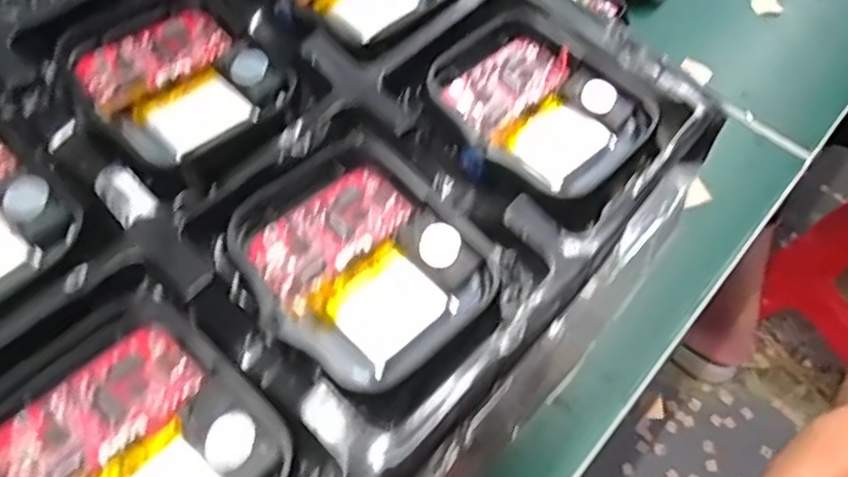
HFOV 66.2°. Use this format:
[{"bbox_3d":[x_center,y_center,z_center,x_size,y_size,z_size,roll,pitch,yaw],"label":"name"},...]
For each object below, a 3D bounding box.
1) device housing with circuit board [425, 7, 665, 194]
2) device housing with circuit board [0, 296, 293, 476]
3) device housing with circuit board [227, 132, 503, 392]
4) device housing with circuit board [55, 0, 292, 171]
[{"bbox_3d":[0.023,-0.028,0.137,0.035,0.009,0.043,-37,67,-24],"label":"device housing with circuit board"},{"bbox_3d":[-0.045,0.031,0.099,0.043,0.005,0.037,41,64,19],"label":"device housing with circuit board"},{"bbox_3d":[-0.012,0.003,0.118,0.042,0.010,0.038,41,64,20],"label":"device housing with circuit board"},{"bbox_3d":[-0.051,-0.034,0.135,0.036,0.006,0.040,-33,66,-22],"label":"device housing with circuit board"}]

